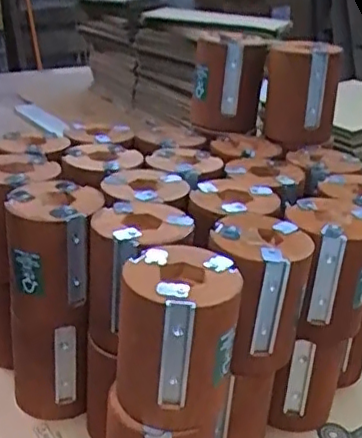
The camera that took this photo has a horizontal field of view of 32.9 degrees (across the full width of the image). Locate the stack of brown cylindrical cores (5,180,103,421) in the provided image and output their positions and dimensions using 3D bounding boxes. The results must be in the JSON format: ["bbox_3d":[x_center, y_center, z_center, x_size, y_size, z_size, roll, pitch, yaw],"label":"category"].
[{"bbox_3d":[-0.112,0.081,0.544,0.079,0.212,0.083,2,24,-1],"label":"stack of brown cylindrical cores"}]

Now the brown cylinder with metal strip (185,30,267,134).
[{"bbox_3d":[0.054,-0.168,0.753,0.089,0.108,0.078,6,25,8],"label":"brown cylinder with metal strip"}]

